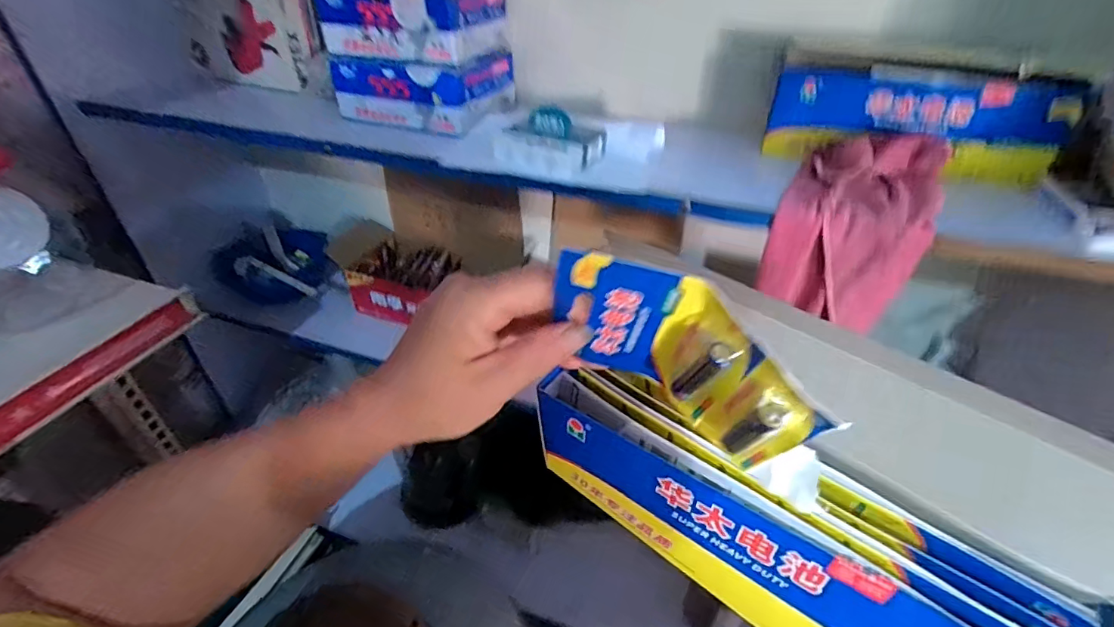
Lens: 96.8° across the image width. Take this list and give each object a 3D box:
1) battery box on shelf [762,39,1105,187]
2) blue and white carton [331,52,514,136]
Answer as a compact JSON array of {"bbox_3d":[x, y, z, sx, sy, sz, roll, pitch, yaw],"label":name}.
[{"bbox_3d":[0.337,-0.195,0.486,0.256,0.085,0.084,12,38,14],"label":"battery box on shelf"},{"bbox_3d":[-0.160,-0.281,0.609,0.175,0.065,0.140,15,39,18],"label":"blue and white carton"}]

